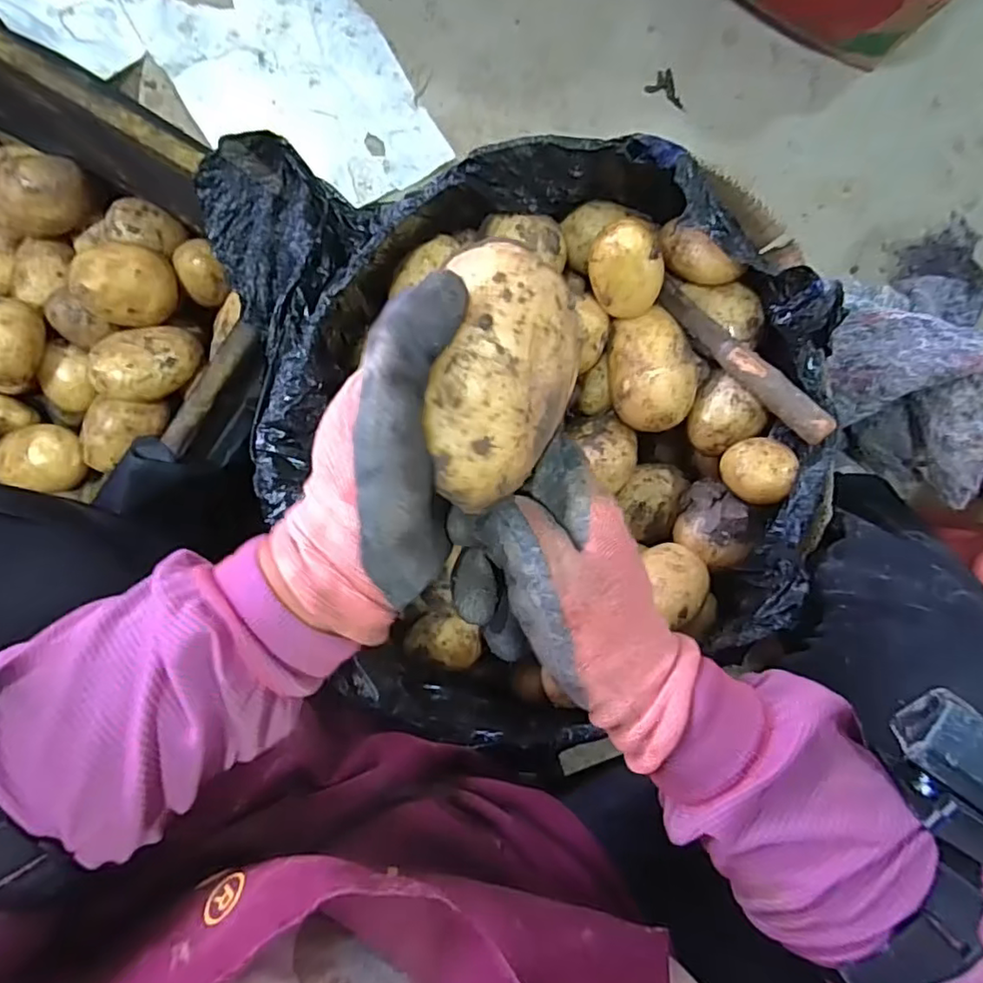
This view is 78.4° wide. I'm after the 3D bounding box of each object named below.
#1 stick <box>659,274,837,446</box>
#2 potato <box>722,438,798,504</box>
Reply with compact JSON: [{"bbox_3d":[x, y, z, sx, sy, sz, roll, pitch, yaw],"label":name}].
[{"bbox_3d":[0.202,-0.107,0.486,0.028,0.029,0.175,-34,67,-7],"label":"stick"},{"bbox_3d":[0.220,-0.018,0.493,0.047,0.037,0.053,-8,88,-7],"label":"potato"}]

